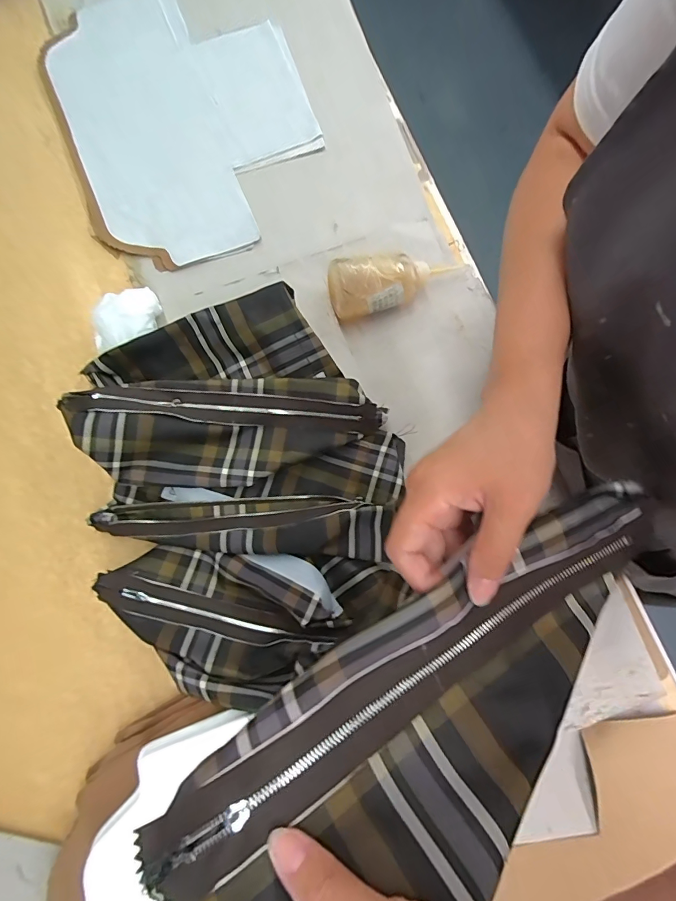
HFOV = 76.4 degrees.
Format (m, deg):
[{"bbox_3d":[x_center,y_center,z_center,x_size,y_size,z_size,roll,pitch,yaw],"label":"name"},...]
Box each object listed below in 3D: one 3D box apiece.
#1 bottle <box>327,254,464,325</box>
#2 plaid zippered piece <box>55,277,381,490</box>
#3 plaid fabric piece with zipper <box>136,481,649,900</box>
[{"bbox_3d":[0.065,-0.194,0.506,0.151,0.056,0.049,-8,79,-2],"label":"bottle"},{"bbox_3d":[-0.123,-0.061,0.467,0.276,0.079,0.195,-24,80,-5],"label":"plaid zippered piece"},{"bbox_3d":[0.057,0.130,0.215,0.296,0.033,0.111,-28,80,-15],"label":"plaid fabric piece with zipper"}]

